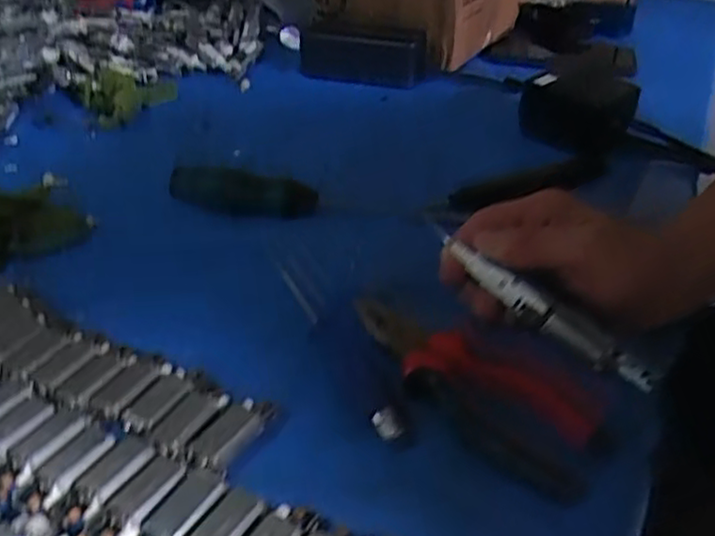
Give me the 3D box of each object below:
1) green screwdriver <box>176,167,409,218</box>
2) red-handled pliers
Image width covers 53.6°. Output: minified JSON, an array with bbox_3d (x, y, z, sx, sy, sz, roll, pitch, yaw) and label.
[{"bbox_3d":[-0.050,-0.056,0.524,0.171,0.030,0.025,3,33,3],"label":"green screwdriver"},{"bbox_3d":[0.051,0.055,0.359,0.053,0.014,0.150,-26,41,-35],"label":"red-handled pliers"}]

